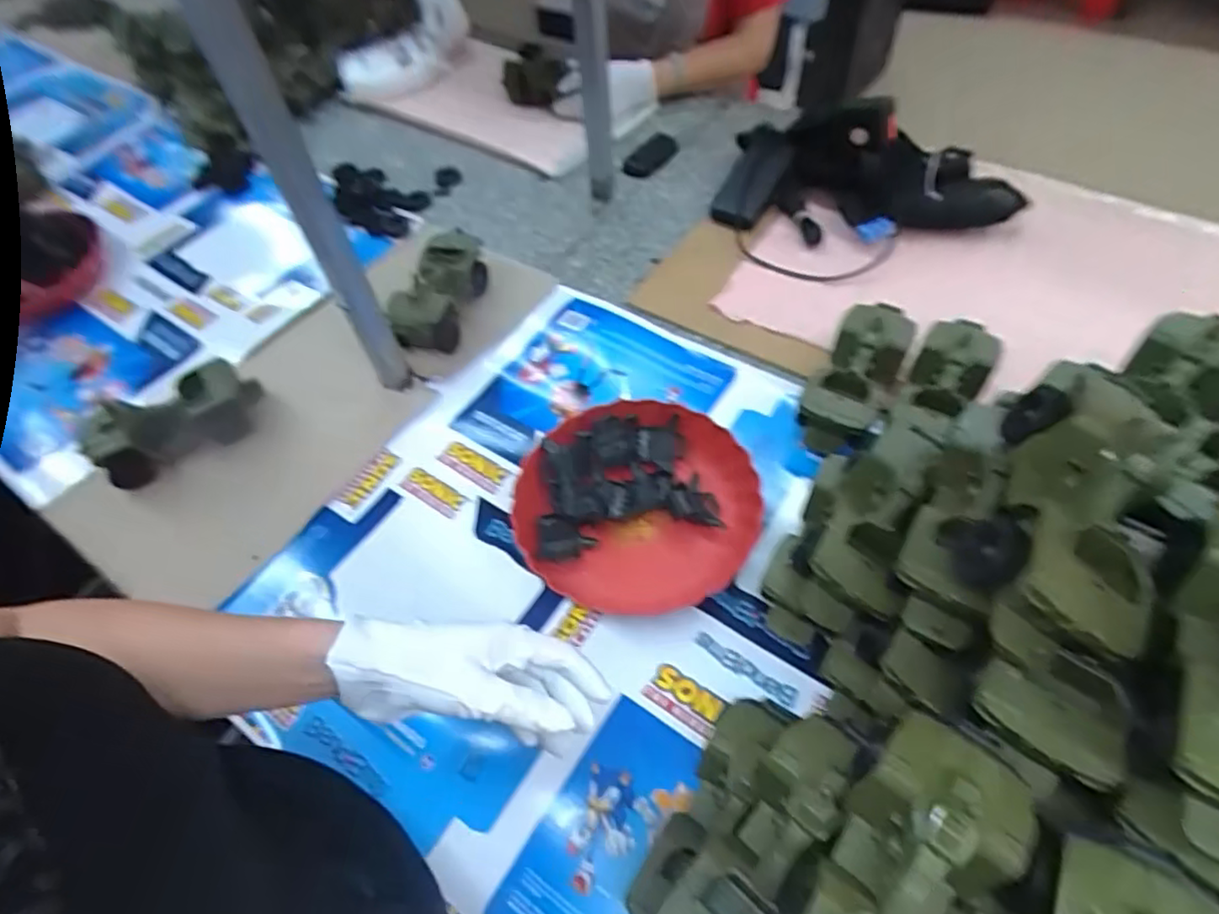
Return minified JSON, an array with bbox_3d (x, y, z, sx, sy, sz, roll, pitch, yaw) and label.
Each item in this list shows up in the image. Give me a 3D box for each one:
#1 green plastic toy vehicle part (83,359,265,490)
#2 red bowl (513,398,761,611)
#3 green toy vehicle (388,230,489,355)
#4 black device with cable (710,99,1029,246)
[{"bbox_3d":[-0.497,-0.041,0.751,0.183,0.078,0.066,-36,61,-19],"label":"green plastic toy vehicle part"},{"bbox_3d":[0.027,0.050,0.668,0.244,0.053,0.213,-6,56,0],"label":"red bowl"},{"bbox_3d":[-0.225,-0.208,0.853,0.082,0.099,0.150,6,56,8],"label":"green toy vehicle"},{"bbox_3d":[0.358,-0.403,0.911,0.391,0.115,0.188,10,57,10],"label":"black device with cable"}]

